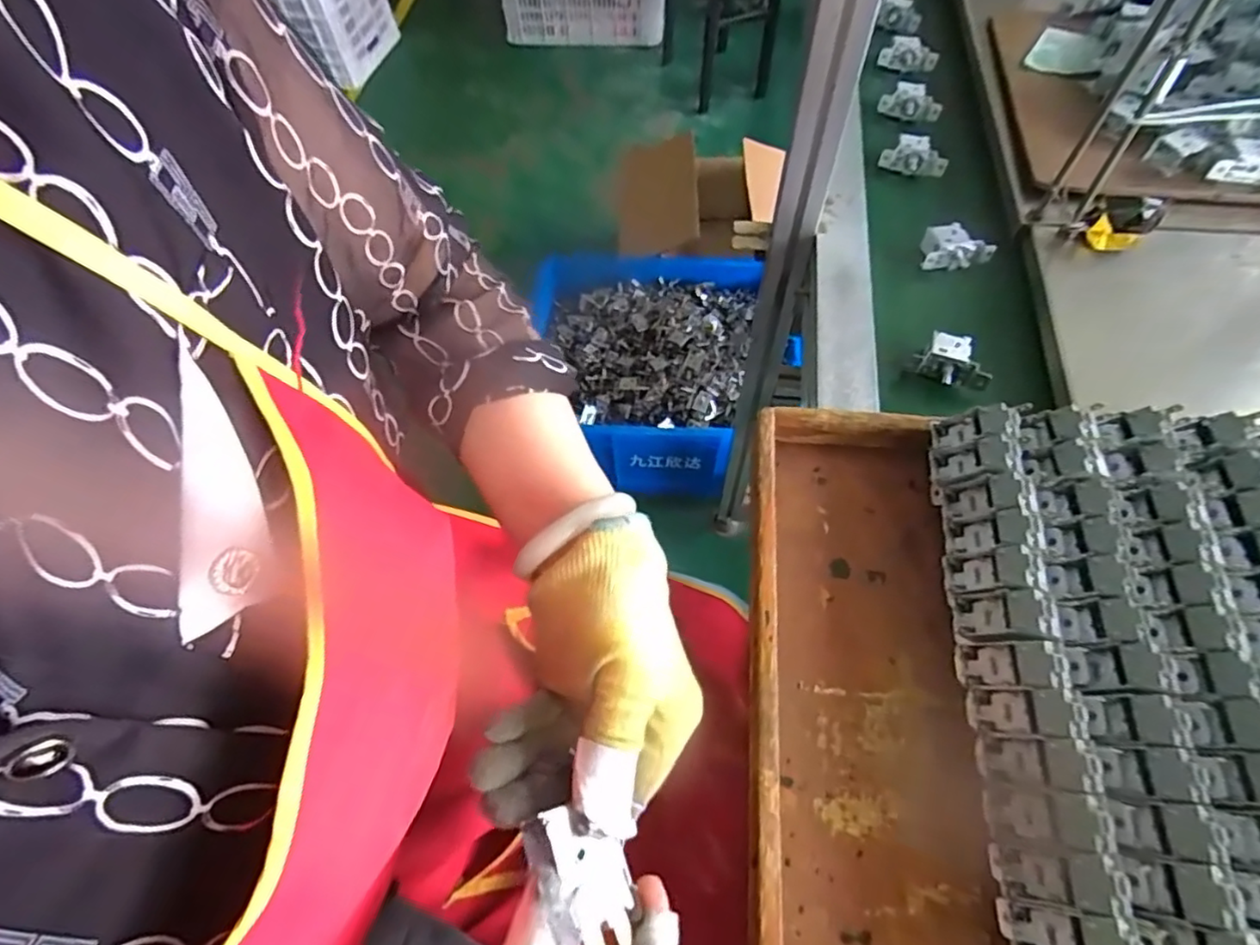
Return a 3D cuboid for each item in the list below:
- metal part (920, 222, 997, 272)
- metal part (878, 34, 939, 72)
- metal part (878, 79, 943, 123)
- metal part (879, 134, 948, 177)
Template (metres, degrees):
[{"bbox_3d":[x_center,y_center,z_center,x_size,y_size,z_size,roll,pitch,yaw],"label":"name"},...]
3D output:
[{"bbox_3d":[0.313,-0.215,0.591,0.061,0.028,0.034,5,62,5],"label":"metal part"},{"bbox_3d":[0.345,-0.512,0.761,0.067,0.026,0.030,32,67,17],"label":"metal part"},{"bbox_3d":[0.321,-0.421,0.704,0.066,0.025,0.037,25,65,14],"label":"metal part"},{"bbox_3d":[0.301,-0.337,0.656,0.066,0.026,0.035,16,63,10],"label":"metal part"}]

